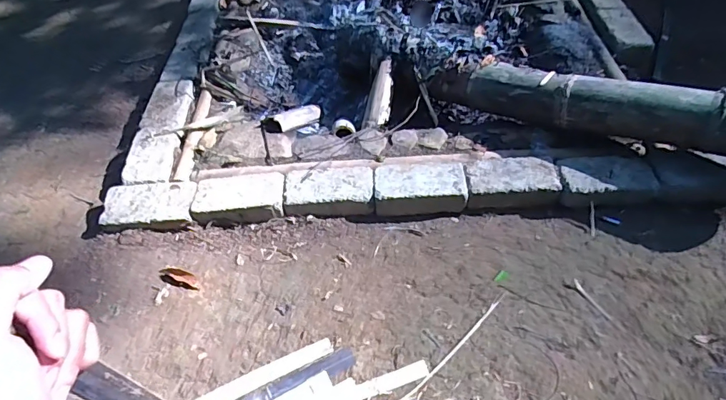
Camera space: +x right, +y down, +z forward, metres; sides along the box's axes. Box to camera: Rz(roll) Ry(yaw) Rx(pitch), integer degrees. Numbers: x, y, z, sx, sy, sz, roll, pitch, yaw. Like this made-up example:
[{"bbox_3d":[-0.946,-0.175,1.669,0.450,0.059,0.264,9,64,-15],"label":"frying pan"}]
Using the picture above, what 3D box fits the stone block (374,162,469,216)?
[{"bbox_3d":[0.133,-0.024,1.090,0.211,0.077,0.125,-6,49,1],"label":"stone block"}]

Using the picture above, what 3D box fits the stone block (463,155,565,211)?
[{"bbox_3d":[0.347,-0.039,1.088,0.205,0.074,0.116,-1,49,5],"label":"stone block"}]

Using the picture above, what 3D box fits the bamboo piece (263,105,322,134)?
[{"bbox_3d":[-0.192,-0.235,1.316,0.072,0.041,0.245,19,29,21],"label":"bamboo piece"}]

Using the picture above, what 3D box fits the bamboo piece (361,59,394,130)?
[{"bbox_3d":[0.049,-0.294,1.283,0.074,0.043,0.221,9,77,14],"label":"bamboo piece"}]

